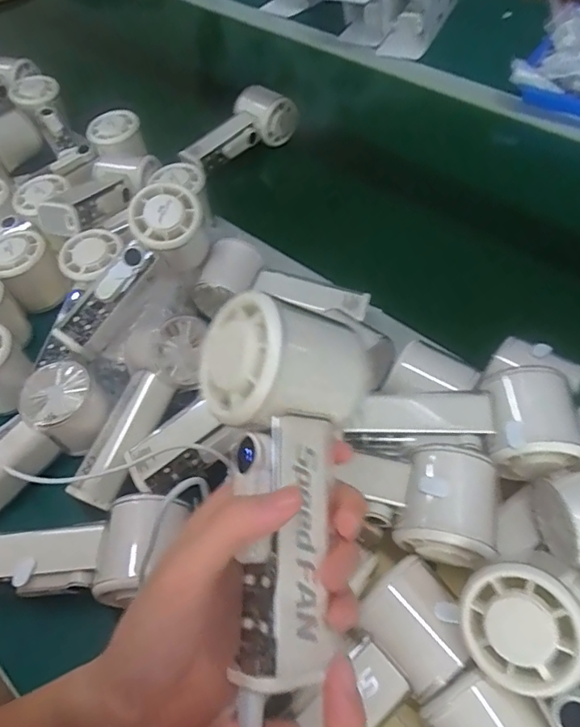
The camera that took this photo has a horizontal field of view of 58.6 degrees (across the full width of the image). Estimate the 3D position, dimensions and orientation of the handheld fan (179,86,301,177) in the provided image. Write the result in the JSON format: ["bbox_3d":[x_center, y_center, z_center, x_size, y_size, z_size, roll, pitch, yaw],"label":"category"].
[{"bbox_3d":[-0.064,-0.283,0.633,0.059,0.051,0.153,36,62,24],"label":"handheld fan"}]

